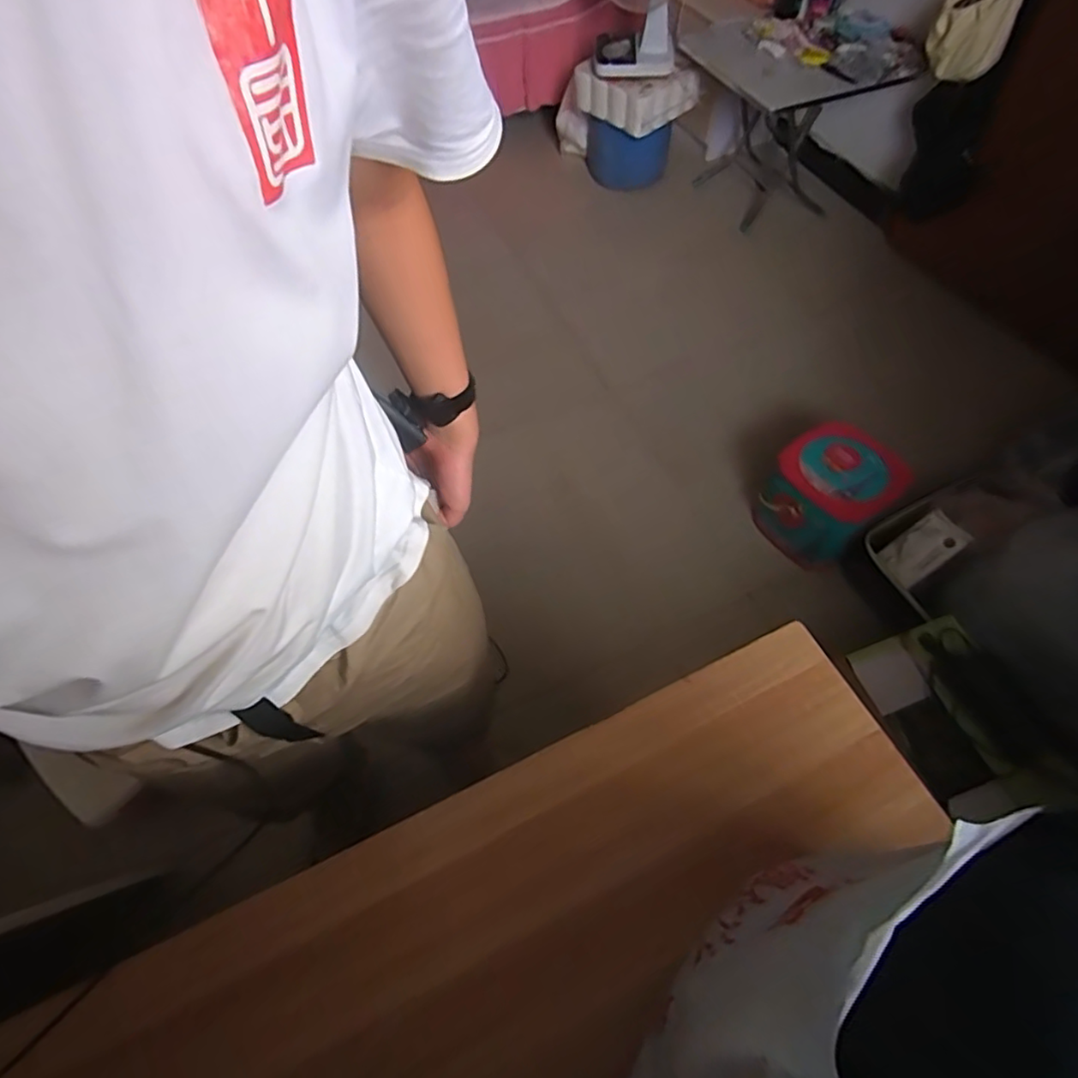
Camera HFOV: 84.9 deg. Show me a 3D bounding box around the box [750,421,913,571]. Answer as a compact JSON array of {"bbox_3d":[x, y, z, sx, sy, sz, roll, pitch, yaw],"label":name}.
[{"bbox_3d":[0.701,-0.108,1.467,0.256,0.248,0.268,-35,66,-15],"label":"box"}]

